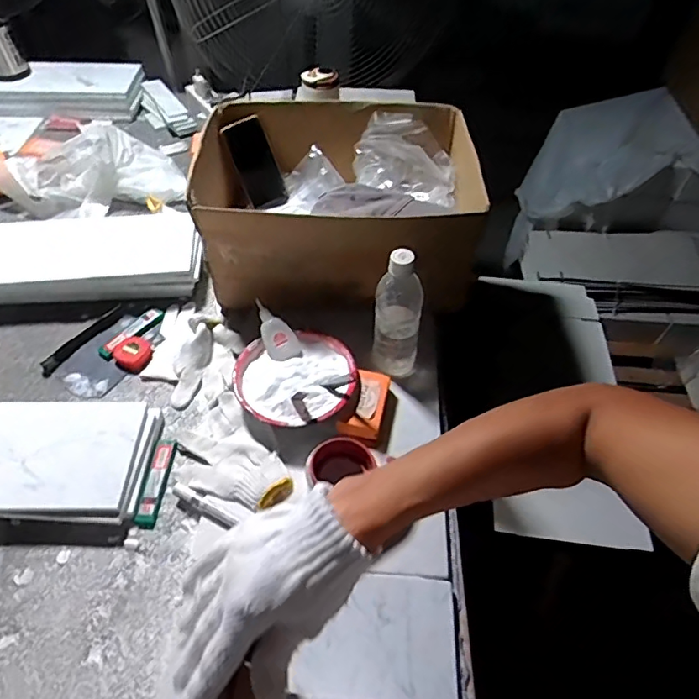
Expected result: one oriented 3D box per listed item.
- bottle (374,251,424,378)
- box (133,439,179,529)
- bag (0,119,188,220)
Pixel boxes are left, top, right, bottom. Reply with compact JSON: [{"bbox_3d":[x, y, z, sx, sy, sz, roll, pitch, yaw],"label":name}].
[{"bbox_3d":[0.066,-0.041,0.716,0.064,0.196,0.053,7,54,4],"label":"bottle"},{"bbox_3d":[-0.249,0.170,0.684,0.023,0.010,0.116,3,53,3],"label":"box"},{"bbox_3d":[-0.514,-0.358,1.016,0.347,0.134,0.142,-15,55,-12],"label":"bag"}]

